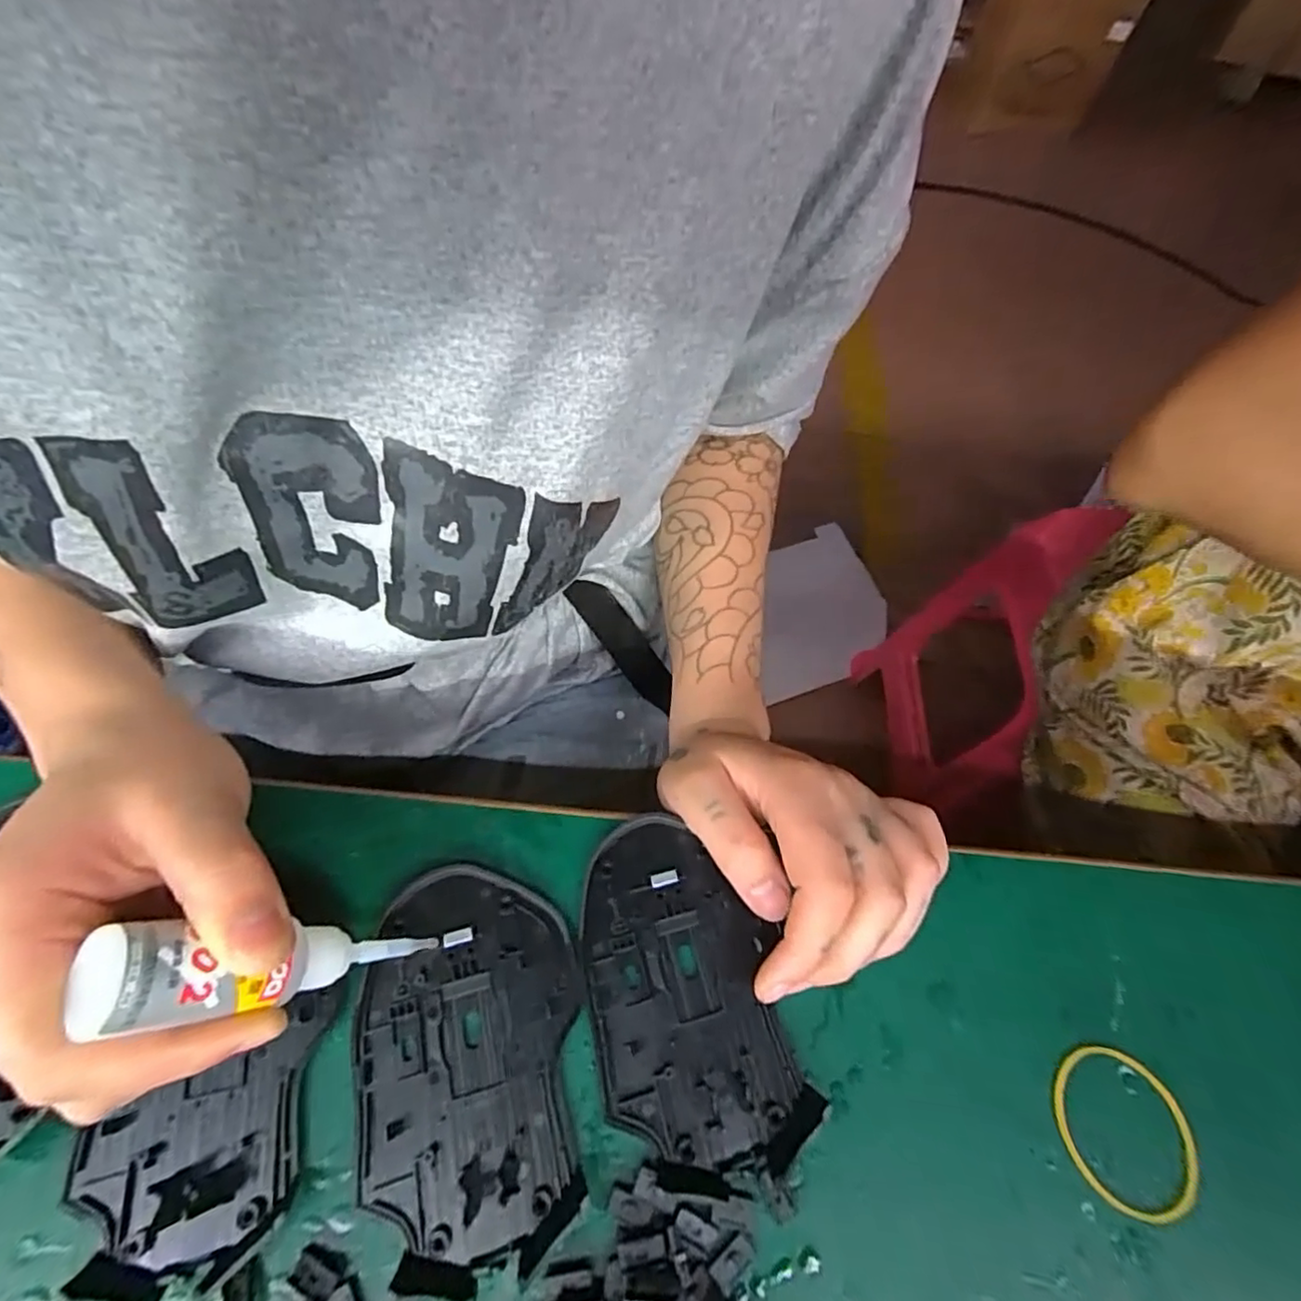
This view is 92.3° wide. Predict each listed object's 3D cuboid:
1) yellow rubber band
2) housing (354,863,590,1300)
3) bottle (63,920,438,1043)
[{"bbox_3d":[0.159,0.160,0.210,0.044,0.004,0.047,1,61,-2],"label":"yellow rubber band"},{"bbox_3d":[-0.060,0.131,0.206,0.072,0.010,0.115,-9,60,-10],"label":"housing"},{"bbox_3d":[-0.103,0.088,0.179,0.019,0.092,0.021,-33,61,16],"label":"bottle"}]

